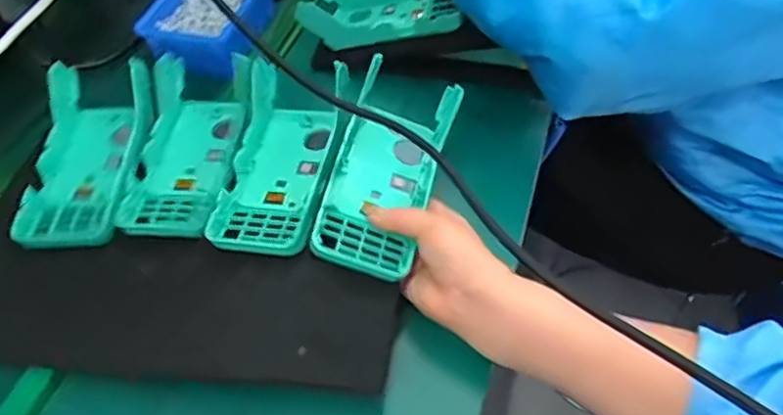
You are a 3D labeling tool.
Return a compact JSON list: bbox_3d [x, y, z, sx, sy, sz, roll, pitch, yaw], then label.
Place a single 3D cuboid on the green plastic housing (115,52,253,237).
[{"bbox_3d":[-0.168,-0.059,0.502,0.096,0.060,0.181,-1,48,1],"label":"green plastic housing"}]

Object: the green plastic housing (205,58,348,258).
[{"bbox_3d":[-0.087,-0.042,0.481,0.087,0.047,0.172,3,48,5],"label":"green plastic housing"}]

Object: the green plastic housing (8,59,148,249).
[{"bbox_3d":[-0.259,-0.050,0.498,0.084,0.044,0.170,-3,48,-1],"label":"green plastic housing"}]

